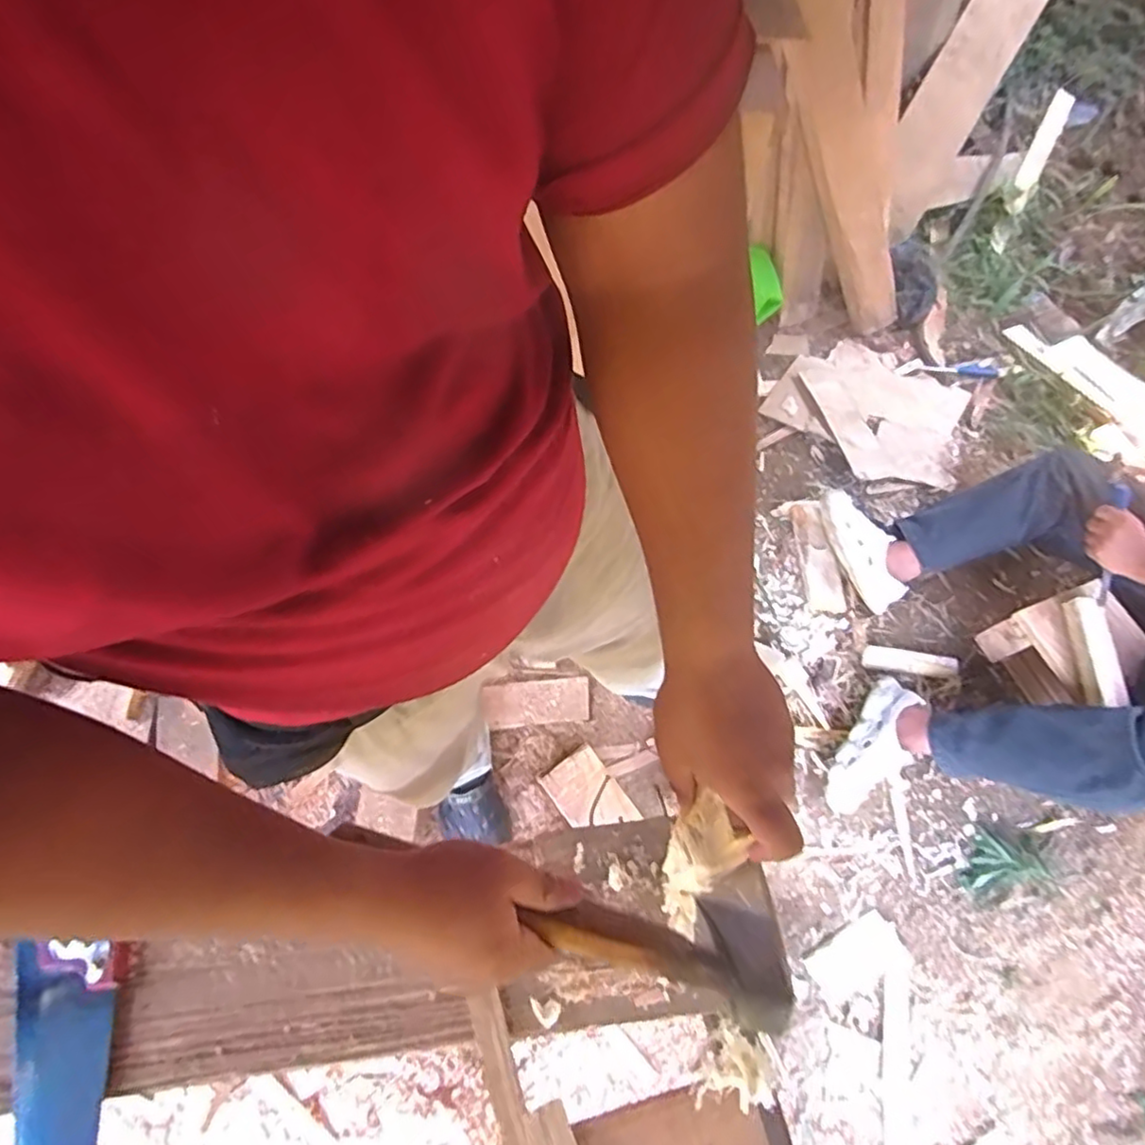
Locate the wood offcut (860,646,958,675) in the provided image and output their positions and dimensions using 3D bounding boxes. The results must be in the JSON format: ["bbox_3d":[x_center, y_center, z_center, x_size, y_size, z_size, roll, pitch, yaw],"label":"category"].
[{"bbox_3d":[0.706,0.186,1.361,0.190,0.013,0.043,7,61,4],"label":"wood offcut"}]

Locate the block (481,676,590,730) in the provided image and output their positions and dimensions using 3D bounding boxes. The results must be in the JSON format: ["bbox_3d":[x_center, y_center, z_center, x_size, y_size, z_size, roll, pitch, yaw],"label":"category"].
[{"bbox_3d":[-0.074,0.266,1.326,0.213,0.017,0.089,-6,61,-3],"label":"block"}]

